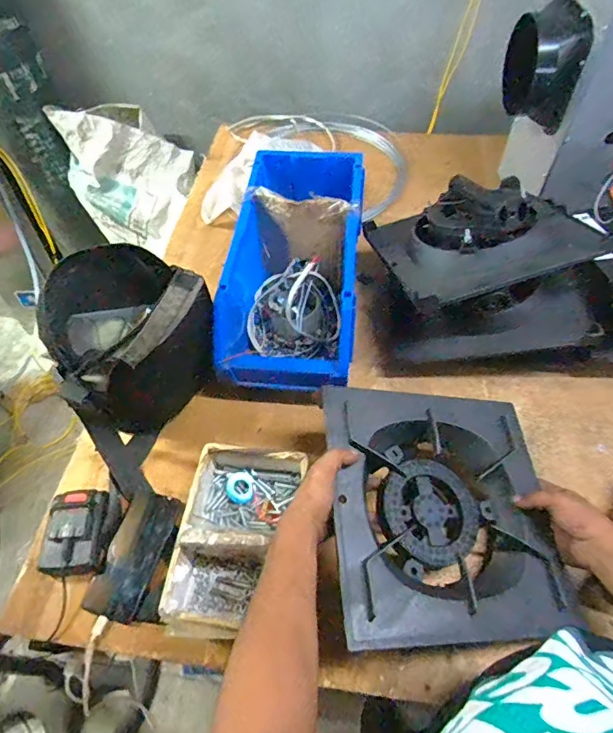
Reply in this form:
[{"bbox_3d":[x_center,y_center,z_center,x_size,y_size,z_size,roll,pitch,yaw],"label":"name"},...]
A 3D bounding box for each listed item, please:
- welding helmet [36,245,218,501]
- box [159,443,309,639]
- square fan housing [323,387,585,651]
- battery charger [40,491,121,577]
[{"bbox_3d":[-0.248,-0.006,0.685,0.180,0.247,0.256,34,63,23],"label":"welding helmet"},{"bbox_3d":[-0.100,0.219,0.619,0.137,0.093,0.236,13,57,12],"label":"box"},{"bbox_3d":[0.162,0.172,0.588,0.282,0.054,0.289,5,57,-17],"label":"square fan housing"},{"bbox_3d":[-0.310,0.229,0.657,0.084,0.061,0.110,1,55,3],"label":"battery charger"}]

